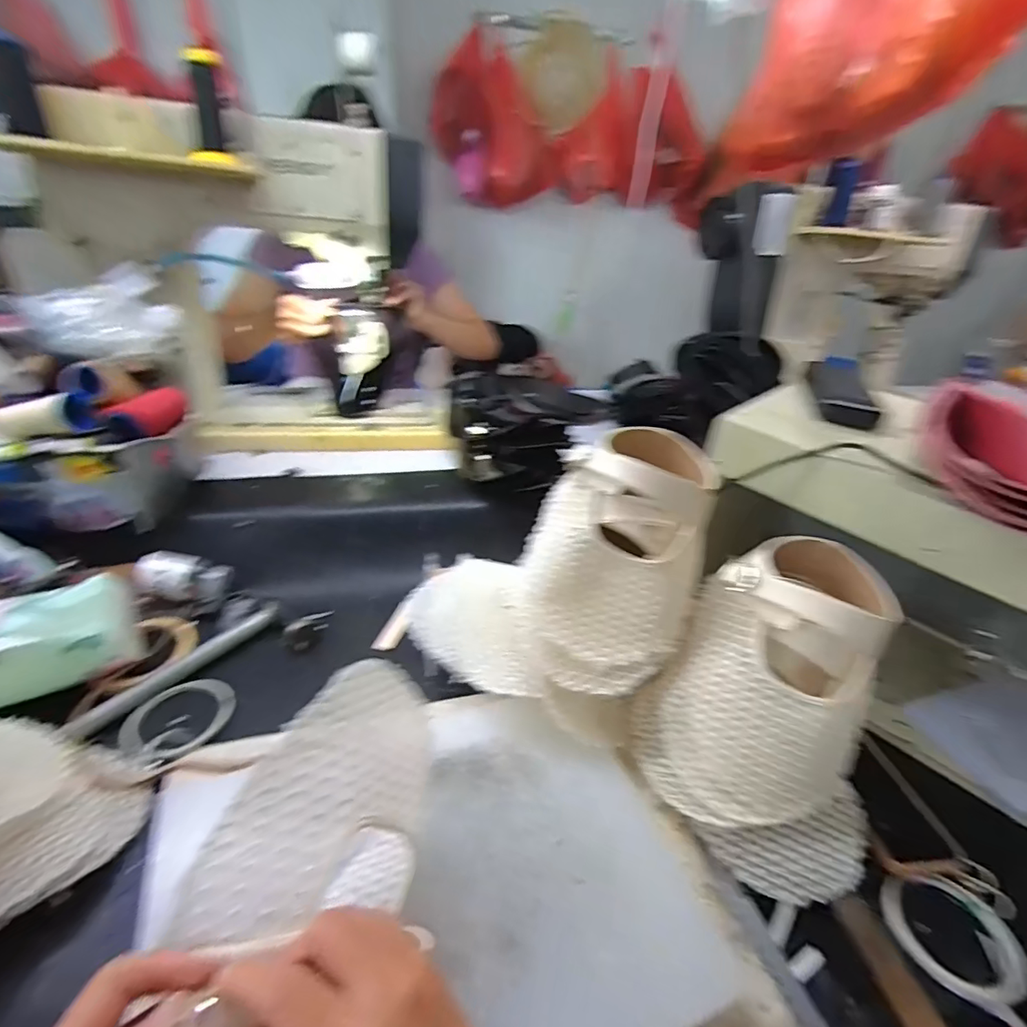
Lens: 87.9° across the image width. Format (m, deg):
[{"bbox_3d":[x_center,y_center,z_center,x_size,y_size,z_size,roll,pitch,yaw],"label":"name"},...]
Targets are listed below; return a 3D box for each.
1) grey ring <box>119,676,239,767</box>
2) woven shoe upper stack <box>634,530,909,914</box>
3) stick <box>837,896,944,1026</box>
[{"bbox_3d":[-0.324,0.197,0.515,0.083,0.016,0.093,16,34,15],"label":"grey ring"},{"bbox_3d":[0.231,0.156,0.459,0.194,0.187,0.201,28,38,30],"label":"woven shoe upper stack"},{"bbox_3d":[0.274,0.334,0.378,0.029,0.010,0.103,-1,33,-12],"label":"stick"}]

